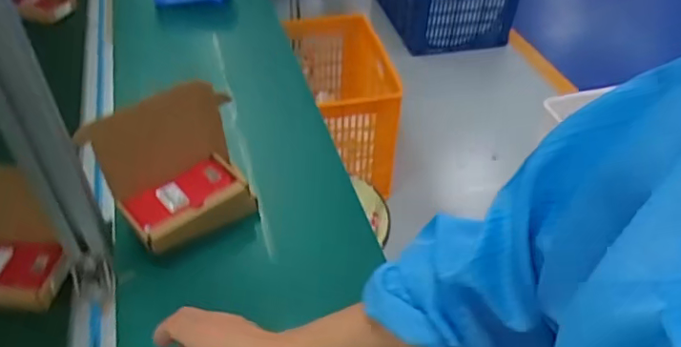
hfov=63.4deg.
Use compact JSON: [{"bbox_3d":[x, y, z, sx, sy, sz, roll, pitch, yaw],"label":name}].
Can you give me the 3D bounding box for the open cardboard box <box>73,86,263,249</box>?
[{"bbox_3d":[-0.187,-0.014,0.632,0.164,0.126,0.131,-28,51,-29],"label":"open cardboard box"}]

